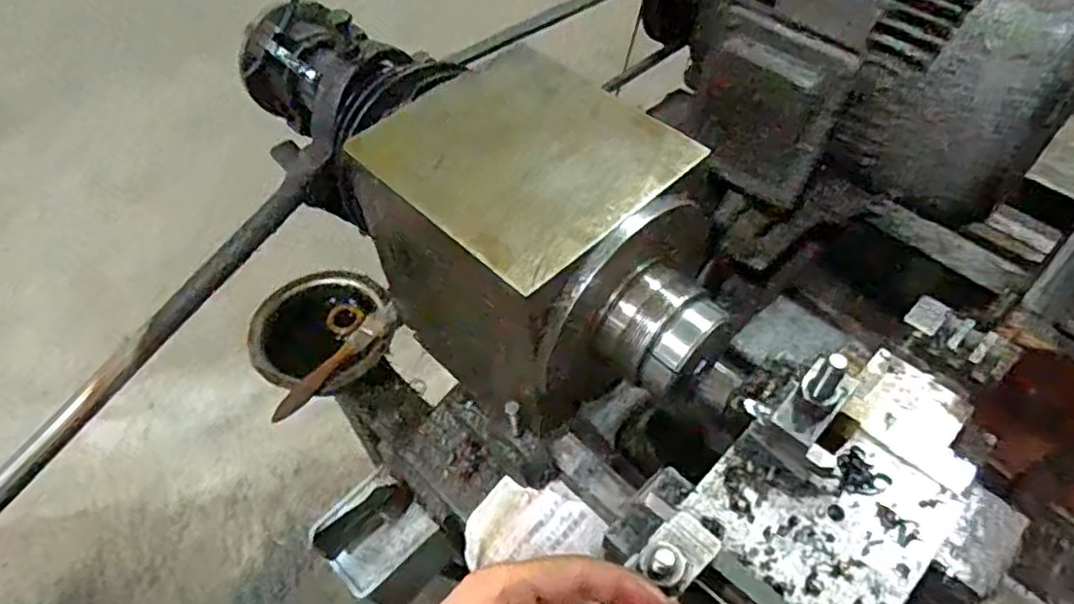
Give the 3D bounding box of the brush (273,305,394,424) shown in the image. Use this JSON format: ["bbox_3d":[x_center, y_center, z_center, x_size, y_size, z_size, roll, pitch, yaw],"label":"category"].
[{"bbox_3d":[-0.179,0.052,0.607,0.023,0.017,0.141,29,59,22],"label":"brush"}]

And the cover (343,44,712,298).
[{"bbox_3d":[-0.005,-0.094,0.412,0.154,0.011,0.161,-38,60,-23],"label":"cover"}]

